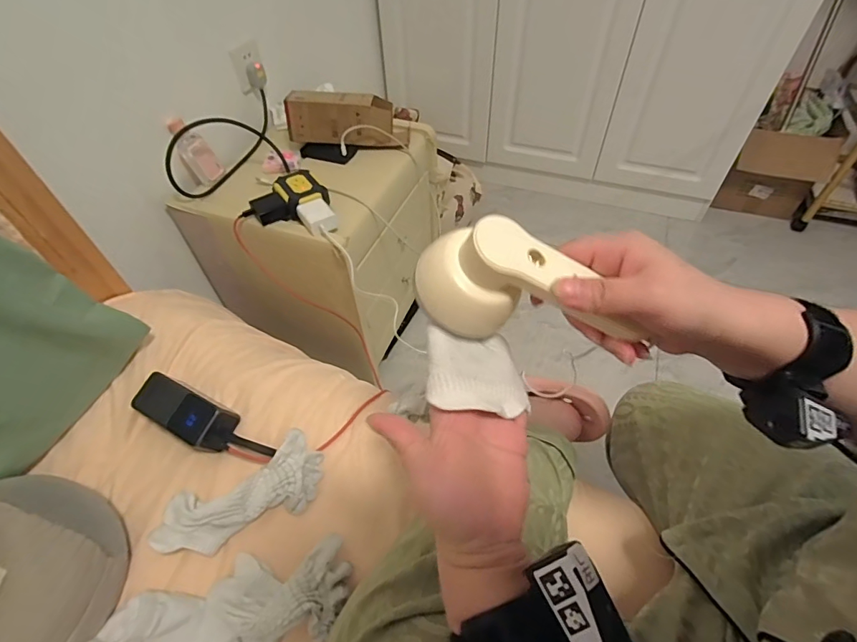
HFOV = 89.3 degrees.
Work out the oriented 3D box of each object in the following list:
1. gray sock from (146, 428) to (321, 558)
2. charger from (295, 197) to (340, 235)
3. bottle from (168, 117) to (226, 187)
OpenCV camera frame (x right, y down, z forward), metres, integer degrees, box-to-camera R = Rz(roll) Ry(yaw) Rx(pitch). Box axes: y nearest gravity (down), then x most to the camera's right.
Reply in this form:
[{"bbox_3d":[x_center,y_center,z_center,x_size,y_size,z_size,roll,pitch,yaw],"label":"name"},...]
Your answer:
[{"bbox_3d":[-0.204,0.200,0.481,0.182,0.050,0.077,-32,56,-22],"label":"gray sock"},{"bbox_3d":[-0.201,-0.187,0.790,0.052,0.035,0.069,-30,56,-21],"label":"charger"},{"bbox_3d":[-0.473,-0.346,0.883,0.033,0.129,0.054,3,46,37],"label":"bottle"}]

